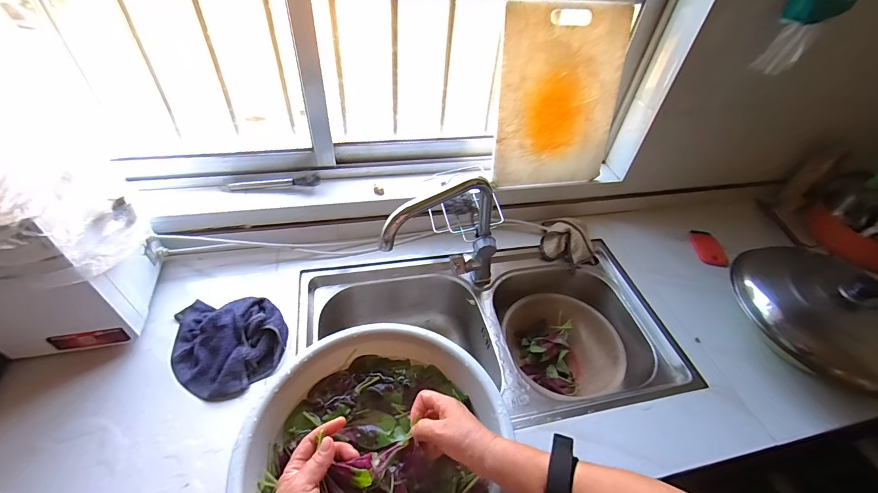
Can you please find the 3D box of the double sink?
[{"bbox_3d":[0.089,0.205,0.790,0.699,0.178,0.385,-6,47,-12],"label":"double sink"}]

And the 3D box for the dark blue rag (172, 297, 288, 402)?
[{"bbox_3d":[-0.363,0.162,0.625,0.191,0.048,0.164,3,45,-3],"label":"dark blue rag"}]

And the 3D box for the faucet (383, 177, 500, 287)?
[{"bbox_3d":[0.007,0.008,0.687,0.244,0.262,0.057,-15,49,-20],"label":"faucet"}]

